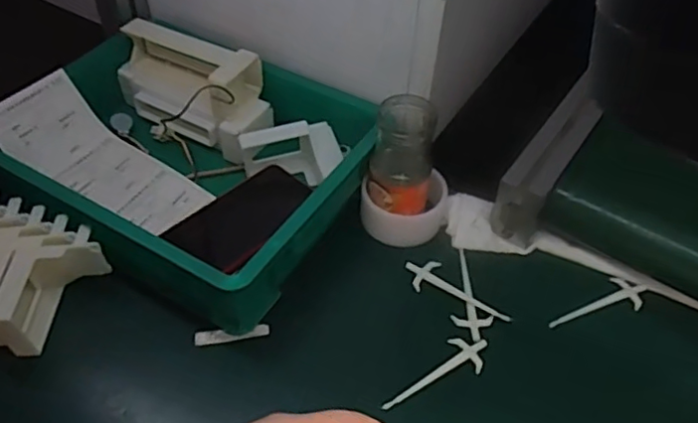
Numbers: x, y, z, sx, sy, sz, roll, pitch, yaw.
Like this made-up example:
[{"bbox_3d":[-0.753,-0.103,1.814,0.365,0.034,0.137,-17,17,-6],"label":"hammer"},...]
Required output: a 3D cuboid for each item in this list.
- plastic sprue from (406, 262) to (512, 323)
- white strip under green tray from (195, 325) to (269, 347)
[{"bbox_3d":[0.100,0.071,0.561,0.105,0.012,0.034,26,52,20],"label":"plastic sprue"},{"bbox_3d":[-0.101,0.106,0.529,0.063,0.010,0.010,-9,49,-11],"label":"white strip under green tray"}]

